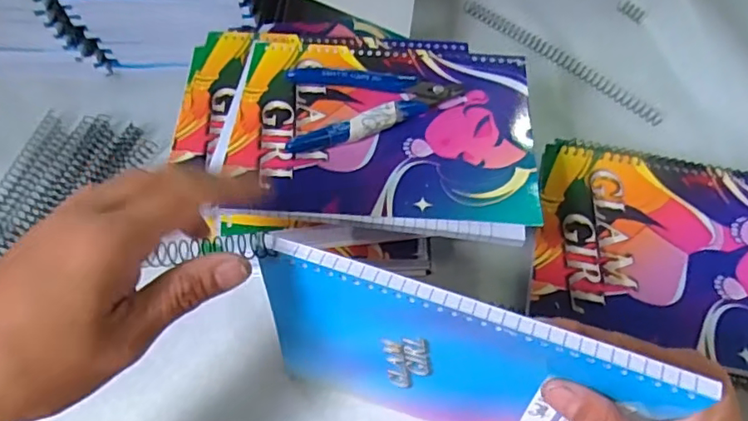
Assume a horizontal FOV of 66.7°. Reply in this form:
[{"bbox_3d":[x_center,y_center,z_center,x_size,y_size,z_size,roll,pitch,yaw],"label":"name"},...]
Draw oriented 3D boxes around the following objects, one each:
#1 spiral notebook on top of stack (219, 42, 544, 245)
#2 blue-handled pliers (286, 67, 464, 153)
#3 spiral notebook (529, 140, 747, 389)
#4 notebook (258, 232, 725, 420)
[{"bbox_3d":[0.006,-0.055,0.370,0.194,0.014,0.151,5,58,5],"label":"spiral notebook on top of stack"},{"bbox_3d":[0.001,-0.074,0.380,0.114,0.013,0.074,-4,58,-1],"label":"blue-handled pliers"},{"bbox_3d":[0.209,0.028,0.376,0.195,0.009,0.148,12,60,9],"label":"spiral notebook"},{"bbox_3d":[0.036,0.085,0.295,0.190,0.157,0.012,17,55,8],"label":"notebook"}]

